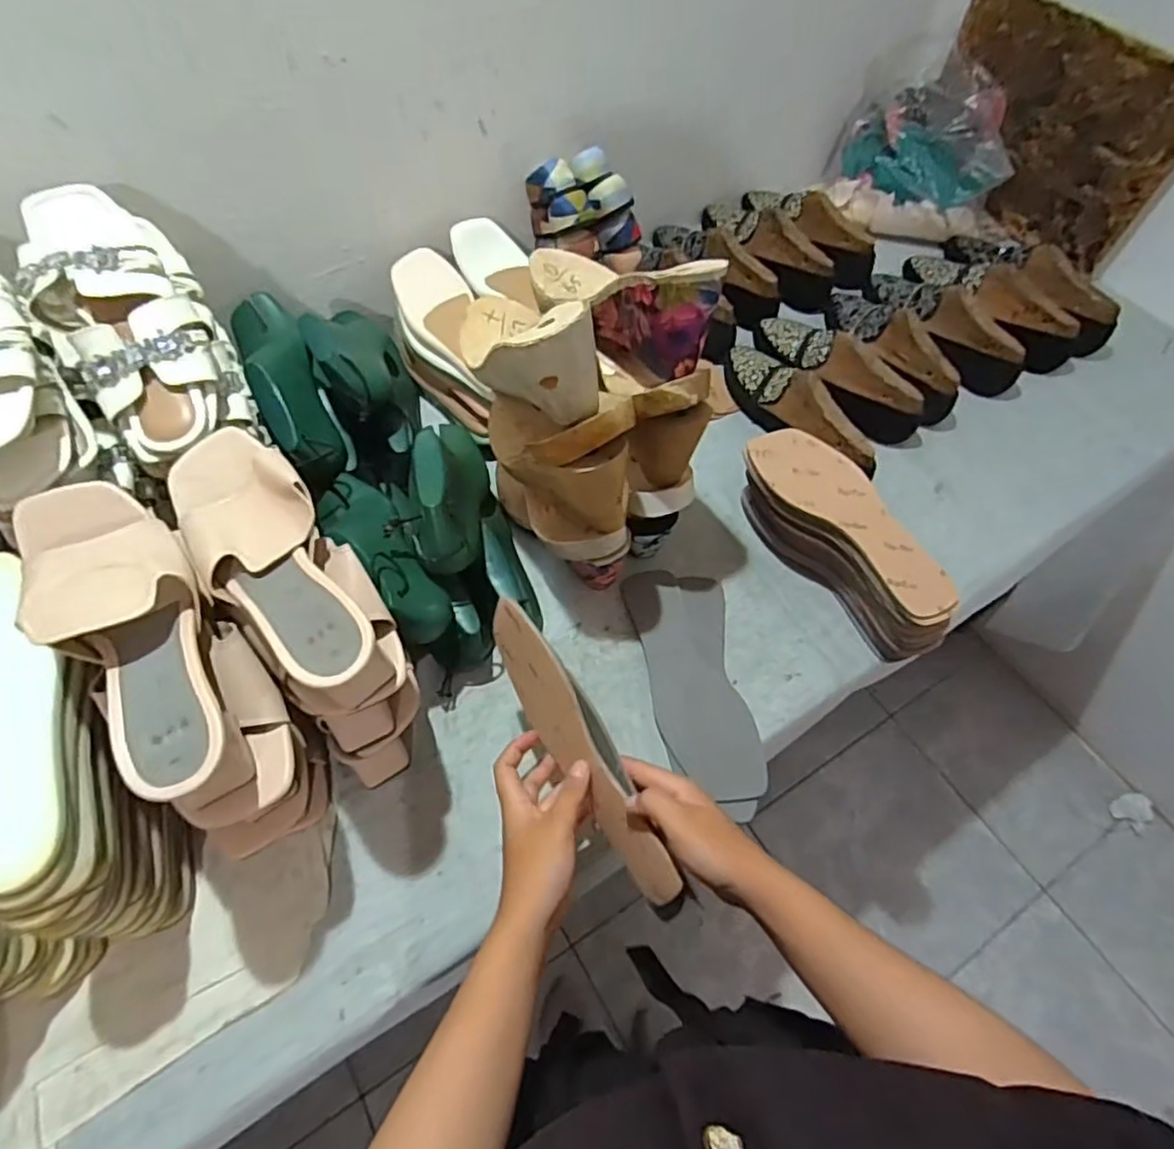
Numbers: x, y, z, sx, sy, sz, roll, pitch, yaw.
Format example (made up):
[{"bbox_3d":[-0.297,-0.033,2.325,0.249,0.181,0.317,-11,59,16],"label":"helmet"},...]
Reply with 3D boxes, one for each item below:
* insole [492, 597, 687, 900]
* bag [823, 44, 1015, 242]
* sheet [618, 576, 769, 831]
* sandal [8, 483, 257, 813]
[{"bbox_3d":[-0.006,0.132,0.506,0.012,0.084,0.245,-22,69,-35],"label":"insole"},{"bbox_3d":[0.513,-0.639,0.980,0.275,0.128,0.183,21,61,12],"label":"bag"},{"bbox_3d":[0.106,0.106,0.665,0.099,0.010,0.249,-5,59,-4],"label":"sheet"},{"bbox_3d":[-0.288,0.034,0.429,0.087,0.070,0.231,-30,76,-17],"label":"sandal"}]

